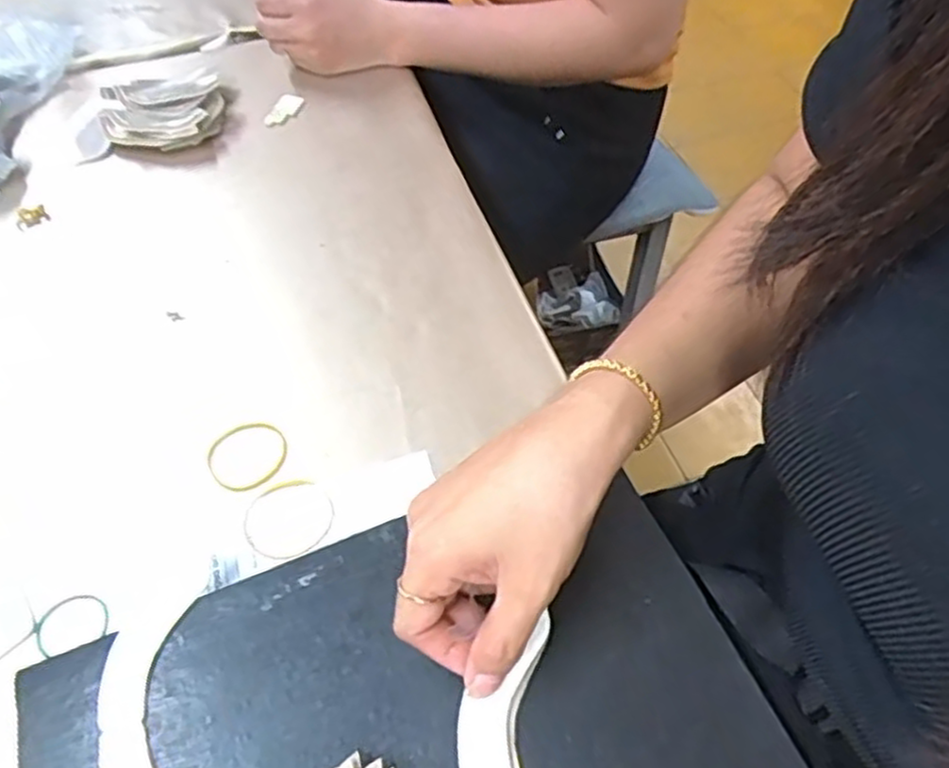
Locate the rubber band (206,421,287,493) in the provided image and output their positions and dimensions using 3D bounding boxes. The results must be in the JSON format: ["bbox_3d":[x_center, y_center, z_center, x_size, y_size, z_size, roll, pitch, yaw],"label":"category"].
[{"bbox_3d":[-0.130,0.041,0.422,0.042,0.004,0.045,0,54,1],"label":"rubber band"}]

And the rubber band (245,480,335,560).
[{"bbox_3d":[-0.101,0.073,0.399,0.047,0.004,0.045,0,54,1],"label":"rubber band"}]

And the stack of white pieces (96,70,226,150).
[{"bbox_3d":[-0.253,-0.222,0.597,0.092,0.030,0.091,-9,54,-6],"label":"stack of white pieces"}]

